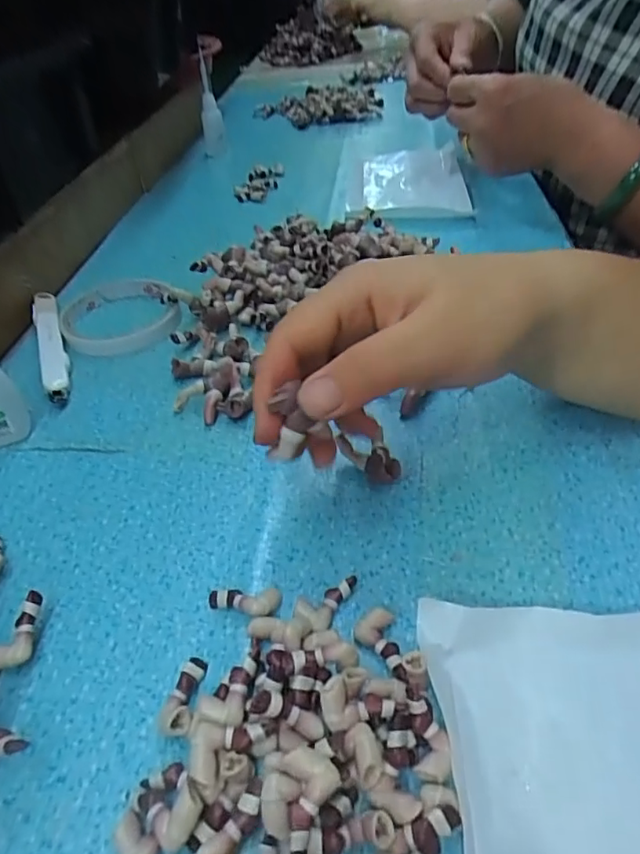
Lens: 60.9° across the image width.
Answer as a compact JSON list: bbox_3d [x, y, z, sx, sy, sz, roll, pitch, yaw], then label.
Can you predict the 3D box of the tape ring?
[{"bbox_3d":[-0.148,-0.084,0.402,0.080,0.011,0.094,-18,45,-15],"label":"tape ring"}]

